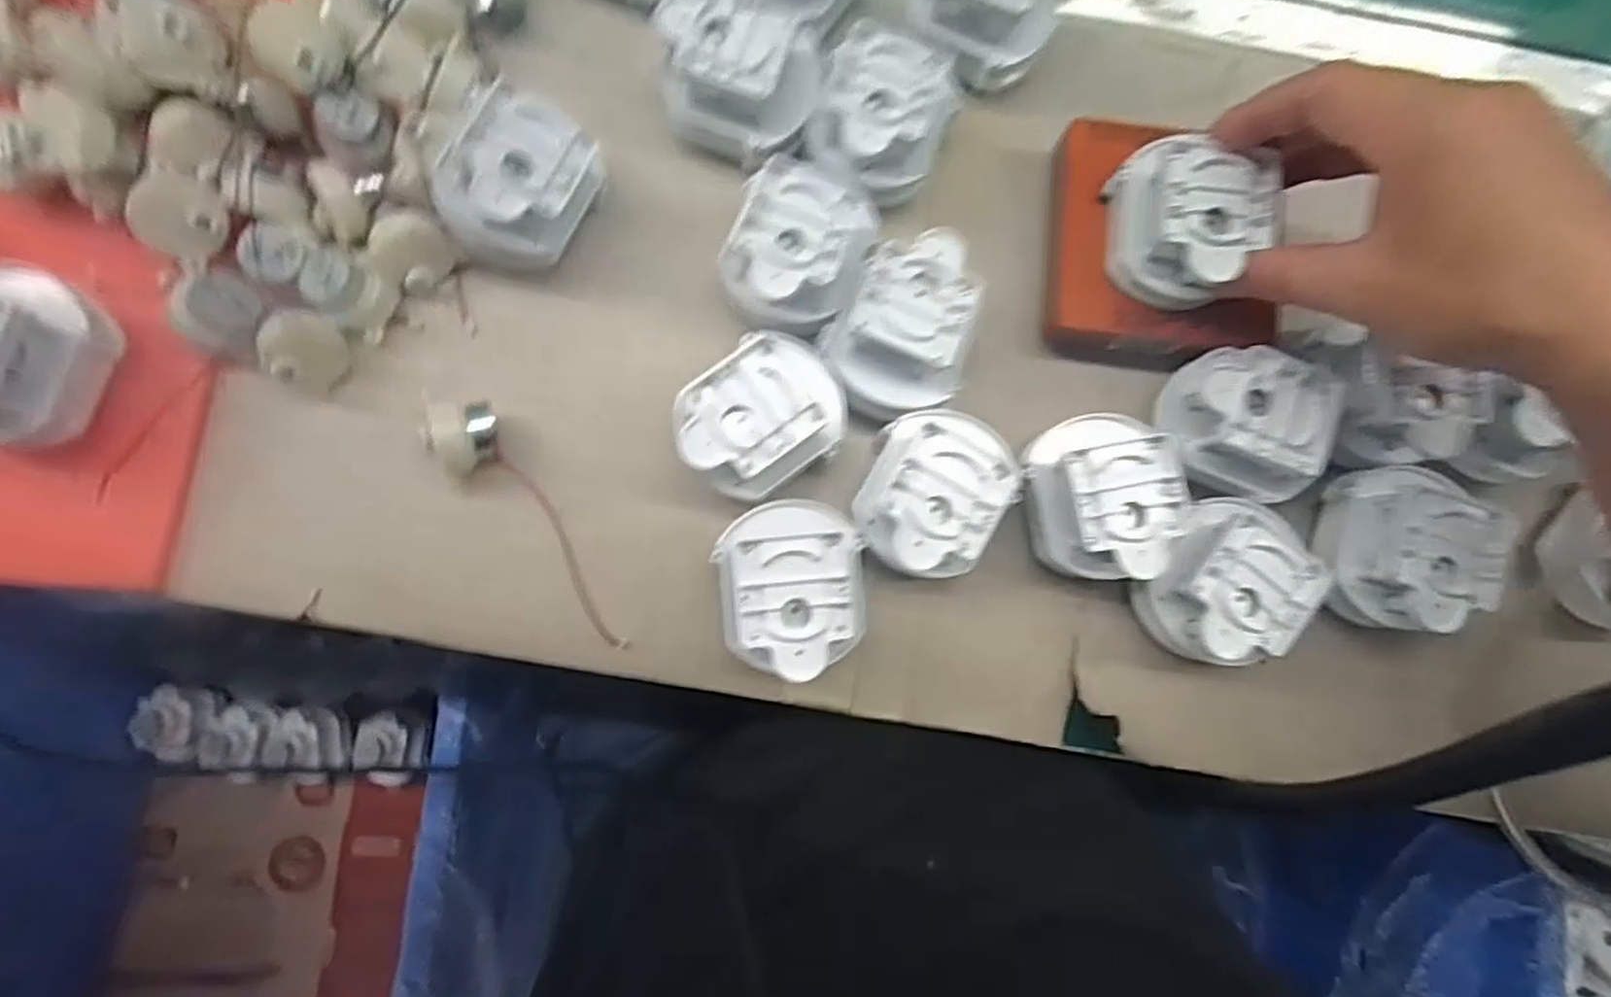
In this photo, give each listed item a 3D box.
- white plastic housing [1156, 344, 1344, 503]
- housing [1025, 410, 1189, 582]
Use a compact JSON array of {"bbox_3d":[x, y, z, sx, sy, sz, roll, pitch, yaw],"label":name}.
[{"bbox_3d":[0.193,-0.032,0.324,0.071,0.040,0.057,19,83,-1],"label":"white plastic housing"},{"bbox_3d":[0.125,-0.001,0.322,0.055,0.047,0.069,-5,83,-4],"label":"housing"}]

